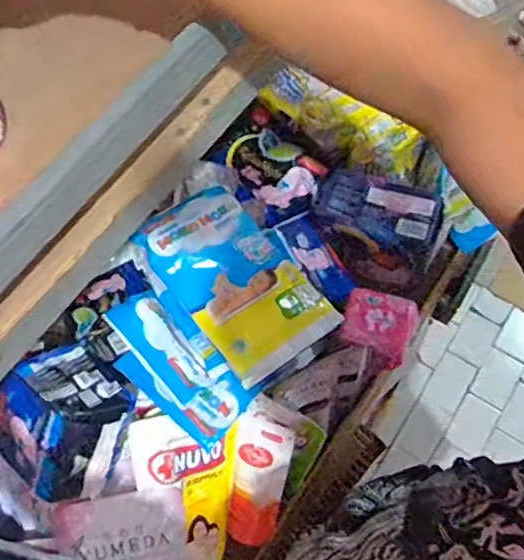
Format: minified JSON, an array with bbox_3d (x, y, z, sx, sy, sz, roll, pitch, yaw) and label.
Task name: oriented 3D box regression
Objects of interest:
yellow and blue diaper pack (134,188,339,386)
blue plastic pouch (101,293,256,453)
[{"bbox_3d":[-0.028,-0.007,0.671,0.137,0.053,0.219,-35,68,-12],"label":"yellow and blue diaper pack"},{"bbox_3d":[-0.088,0.085,0.649,0.071,0.038,0.182,-39,82,-14],"label":"blue plastic pouch"}]

